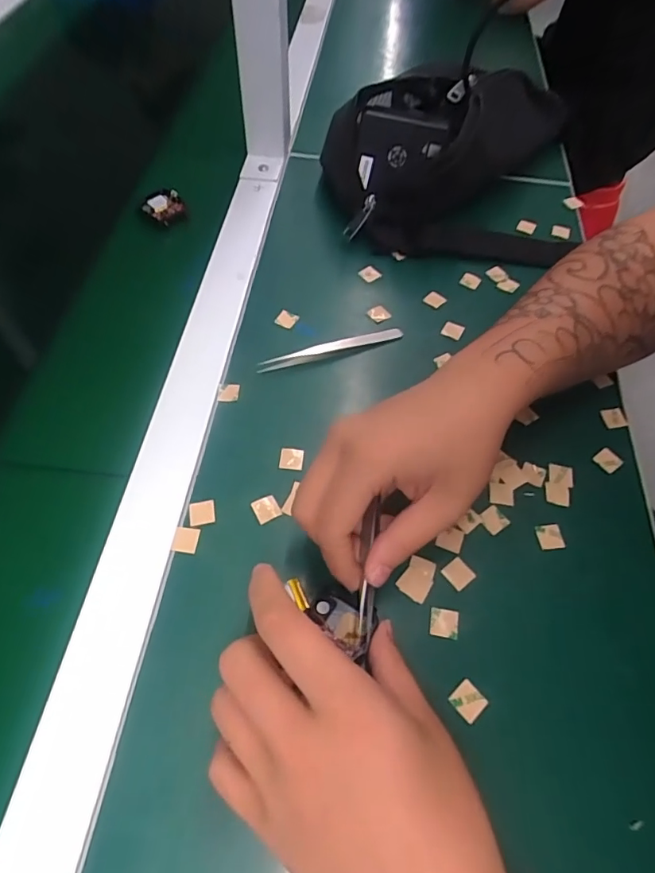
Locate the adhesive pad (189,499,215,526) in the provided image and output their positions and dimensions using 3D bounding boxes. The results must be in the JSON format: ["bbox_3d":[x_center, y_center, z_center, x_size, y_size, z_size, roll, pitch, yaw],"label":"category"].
[{"bbox_3d":[-0.078,0.048,0.317,0.015,0.004,0.016,-9,59,-8],"label":"adhesive pad"}]

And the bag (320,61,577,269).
[{"bbox_3d":[0.117,-0.274,0.477,0.233,0.092,0.215,8,57,1],"label":"bag"}]

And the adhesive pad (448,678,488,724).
[{"bbox_3d":[0.074,0.139,0.266,0.016,0.004,0.016,-37,66,-22],"label":"adhesive pad"}]

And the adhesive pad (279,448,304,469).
[{"bbox_3d":[-0.024,0.015,0.341,0.015,0.004,0.015,4,60,10],"label":"adhesive pad"}]

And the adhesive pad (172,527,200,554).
[{"bbox_3d":[-0.086,0.062,0.306,0.015,0.004,0.015,7,58,2],"label":"adhesive pad"}]

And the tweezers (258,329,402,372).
[{"bbox_3d":[0.005,-0.069,0.390,0.117,0.007,0.013,-19,61,-13],"label":"tweezers"}]

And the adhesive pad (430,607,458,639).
[{"bbox_3d":[0.067,0.105,0.287,0.015,0.004,0.015,8,58,3],"label":"adhesive pad"}]

